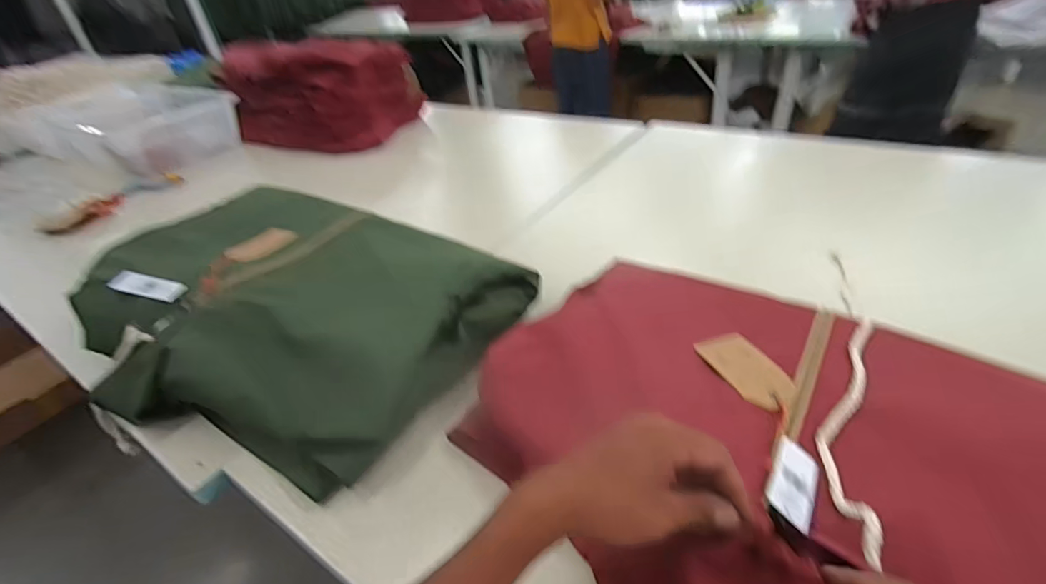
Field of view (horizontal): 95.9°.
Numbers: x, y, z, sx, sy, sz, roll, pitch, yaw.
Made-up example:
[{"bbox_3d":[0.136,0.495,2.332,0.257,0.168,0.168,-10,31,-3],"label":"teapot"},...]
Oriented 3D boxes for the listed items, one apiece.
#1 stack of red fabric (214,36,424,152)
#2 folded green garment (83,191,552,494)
[{"bbox_3d":[-0.576,-0.581,1.365,0.482,0.256,0.352,16,42,28],"label":"stack of red fabric"},{"bbox_3d":[-0.343,0.002,0.645,0.615,0.087,0.395,22,45,28],"label":"folded green garment"}]

